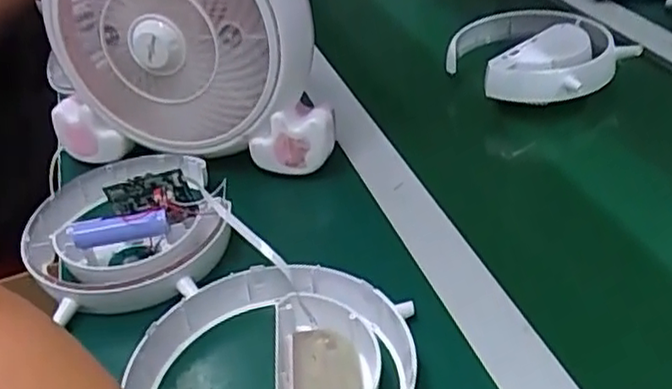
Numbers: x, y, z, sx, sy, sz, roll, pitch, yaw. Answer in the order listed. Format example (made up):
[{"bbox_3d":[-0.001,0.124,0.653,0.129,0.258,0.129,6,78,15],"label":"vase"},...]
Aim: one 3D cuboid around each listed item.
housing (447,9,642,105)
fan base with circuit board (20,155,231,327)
[{"bbox_3d":[0.190,-0.135,0.650,0.133,0.034,0.148,-28,43,-26],"label":"housing"},{"bbox_3d":[-0.164,0.016,0.517,0.146,0.053,0.167,-19,39,-16],"label":"fan base with circuit board"}]

